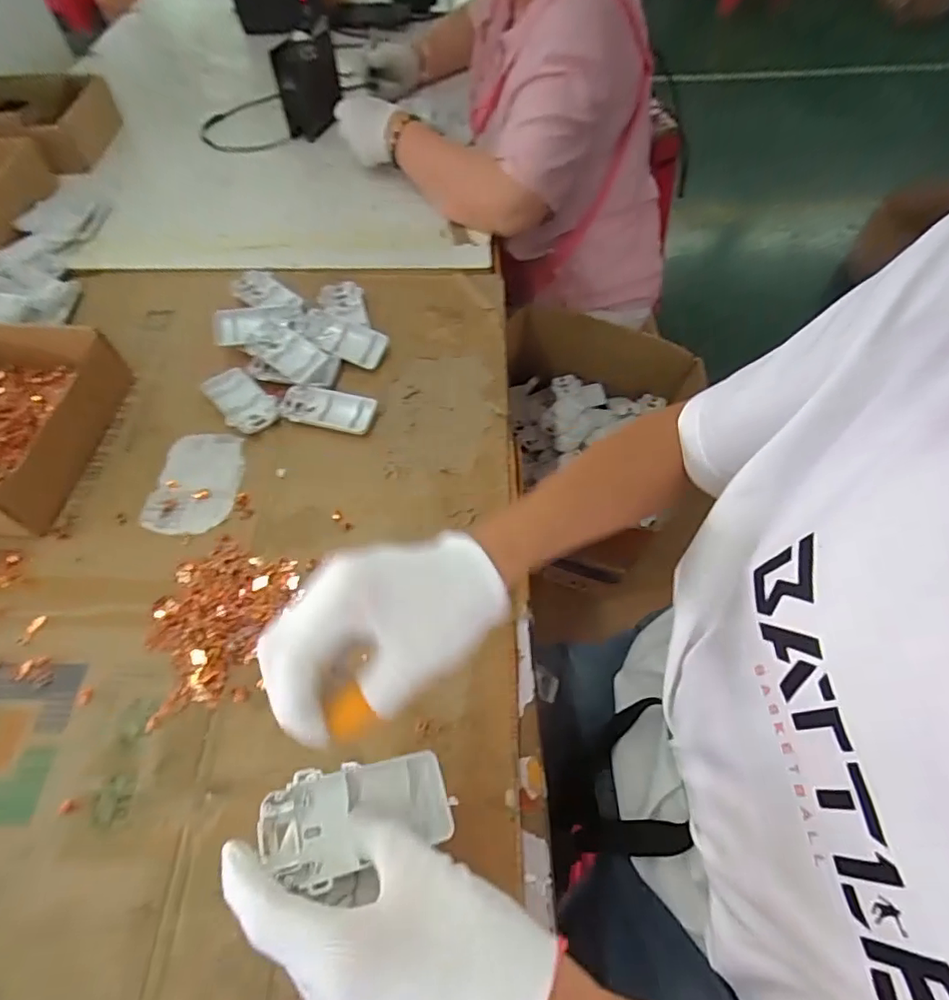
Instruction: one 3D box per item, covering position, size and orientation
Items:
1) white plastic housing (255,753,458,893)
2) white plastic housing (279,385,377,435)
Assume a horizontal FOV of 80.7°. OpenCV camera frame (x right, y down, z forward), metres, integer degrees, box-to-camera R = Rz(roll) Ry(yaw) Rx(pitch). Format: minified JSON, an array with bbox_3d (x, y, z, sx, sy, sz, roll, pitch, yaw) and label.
[{"bbox_3d":[-0.059,0.163,0.290,0.096,0.014,0.048,-2,55,-28],"label":"white plastic housing"},{"bbox_3d":[-0.156,-0.097,0.592,0.096,0.013,0.046,11,59,7],"label":"white plastic housing"}]

